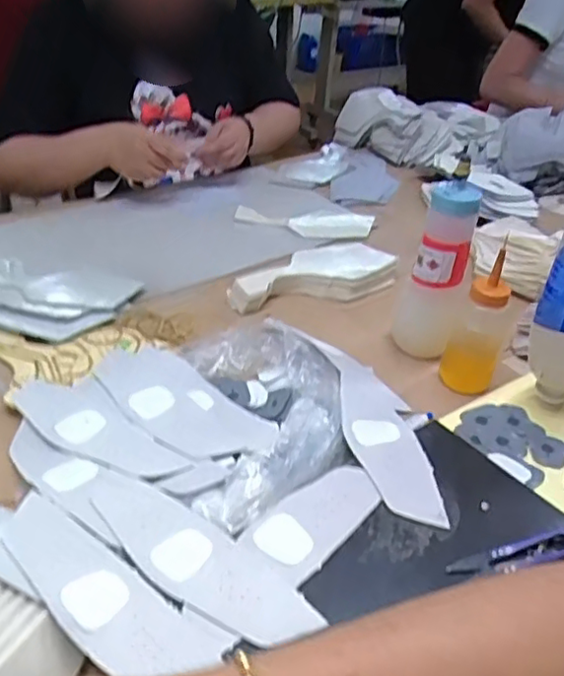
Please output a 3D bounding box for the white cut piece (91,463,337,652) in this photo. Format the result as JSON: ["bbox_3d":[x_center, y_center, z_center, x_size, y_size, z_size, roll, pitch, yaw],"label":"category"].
[{"bbox_3d":[-0.066,0.147,0.435,0.197,0.006,0.056,27,40,31],"label":"white cut piece"}]

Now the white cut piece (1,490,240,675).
[{"bbox_3d":[-0.120,0.160,0.403,0.176,0.017,0.059,21,35,27],"label":"white cut piece"}]

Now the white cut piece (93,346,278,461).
[{"bbox_3d":[-0.094,0.058,0.577,0.204,0.011,0.085,28,40,31],"label":"white cut piece"}]

